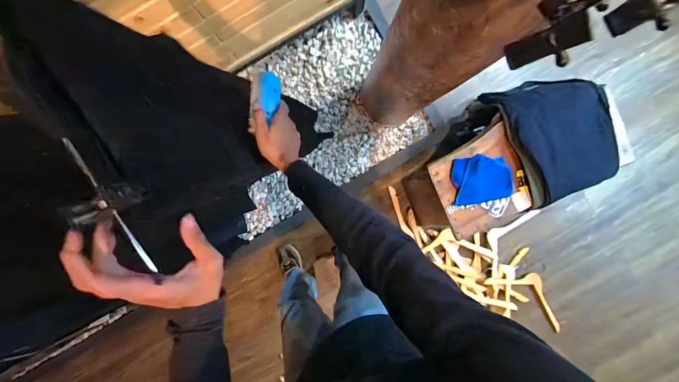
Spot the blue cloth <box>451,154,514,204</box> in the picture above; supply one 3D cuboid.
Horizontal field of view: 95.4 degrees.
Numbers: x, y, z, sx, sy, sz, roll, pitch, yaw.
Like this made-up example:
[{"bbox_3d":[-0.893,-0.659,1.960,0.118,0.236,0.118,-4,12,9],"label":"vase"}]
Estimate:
[{"bbox_3d":[0.424,-0.036,0.909,0.176,0.023,0.137,-10,93,-1],"label":"blue cloth"}]

